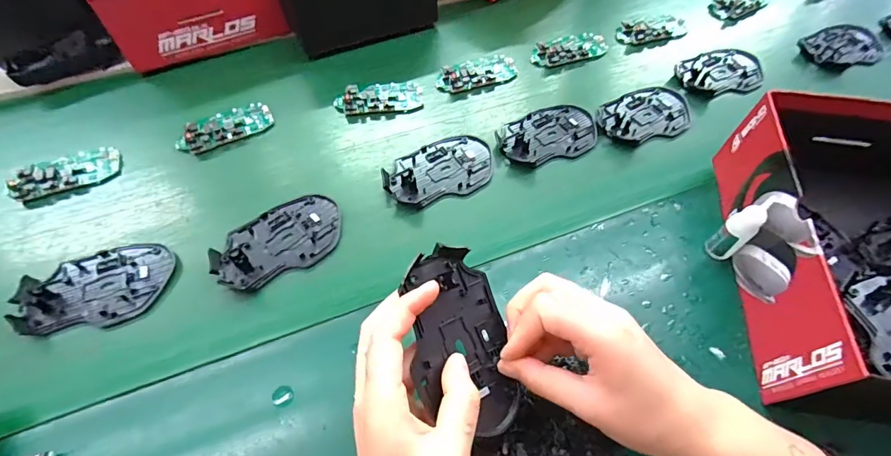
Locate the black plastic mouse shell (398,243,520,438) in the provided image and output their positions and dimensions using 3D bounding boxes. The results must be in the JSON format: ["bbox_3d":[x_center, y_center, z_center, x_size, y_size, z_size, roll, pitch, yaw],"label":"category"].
[{"bbox_3d":[0.009,0.071,0.273,0.068,0.018,0.116,-8,77,-35],"label":"black plastic mouse shell"}]

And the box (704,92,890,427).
[{"bbox_3d":[0.335,0.014,0.334,0.200,0.092,0.247,10,58,6],"label":"box"}]

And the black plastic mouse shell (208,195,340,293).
[{"bbox_3d":[-0.150,0.008,0.383,0.111,0.016,0.070,-24,61,-15],"label":"black plastic mouse shell"}]

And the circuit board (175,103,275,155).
[{"bbox_3d":[-0.235,-0.108,0.459,0.096,0.016,0.041,-32,63,-19],"label":"circuit board"}]

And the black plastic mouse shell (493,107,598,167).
[{"bbox_3d":[0.108,-0.101,0.457,0.108,0.014,0.069,-15,59,-10],"label":"black plastic mouse shell"}]

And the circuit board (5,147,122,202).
[{"bbox_3d":[-0.374,-0.056,0.425,0.092,0.013,0.042,-25,61,-15],"label":"circuit board"}]

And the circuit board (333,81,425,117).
[{"bbox_3d":[-0.075,-0.149,0.487,0.097,0.013,0.046,-10,58,-7],"label":"circuit board"}]

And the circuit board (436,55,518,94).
[{"bbox_3d":[0.037,-0.187,0.514,0.099,0.012,0.048,-19,60,-12],"label":"circuit board"}]

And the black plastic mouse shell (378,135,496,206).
[{"bbox_3d":[-0.007,-0.060,0.430,0.110,0.014,0.071,-16,59,-11],"label":"black plastic mouse shell"}]

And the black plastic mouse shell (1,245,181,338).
[{"bbox_3d":[-0.291,0.047,0.359,0.110,0.013,0.072,-7,58,-5],"label":"black plastic mouse shell"}]

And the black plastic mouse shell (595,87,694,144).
[{"bbox_3d":[0.223,-0.124,0.476,0.113,0.009,0.074,-25,61,-16],"label":"black plastic mouse shell"}]

